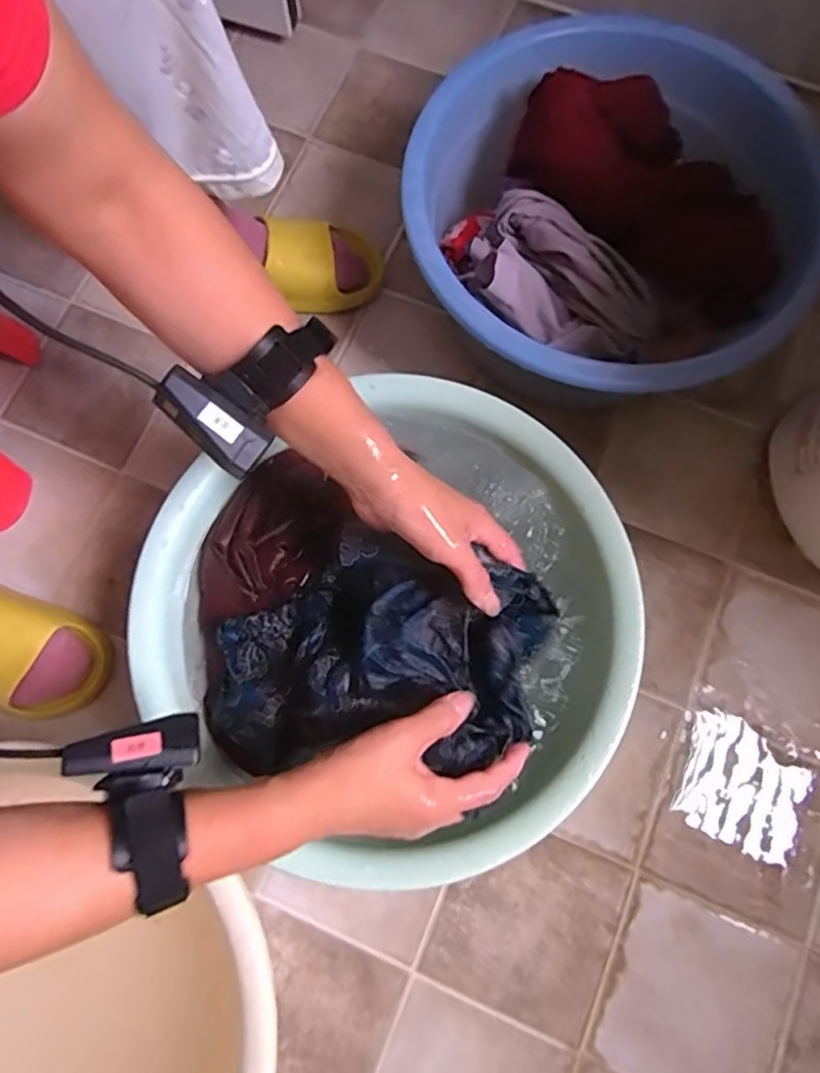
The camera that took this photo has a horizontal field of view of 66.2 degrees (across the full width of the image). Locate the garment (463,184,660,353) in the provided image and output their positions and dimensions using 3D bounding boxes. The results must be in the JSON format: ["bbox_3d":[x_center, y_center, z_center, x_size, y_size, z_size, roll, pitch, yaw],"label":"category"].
[{"bbox_3d":[0.125,-0.219,0.536,0.181,0.068,0.126,39,77,9],"label":"garment"}]

